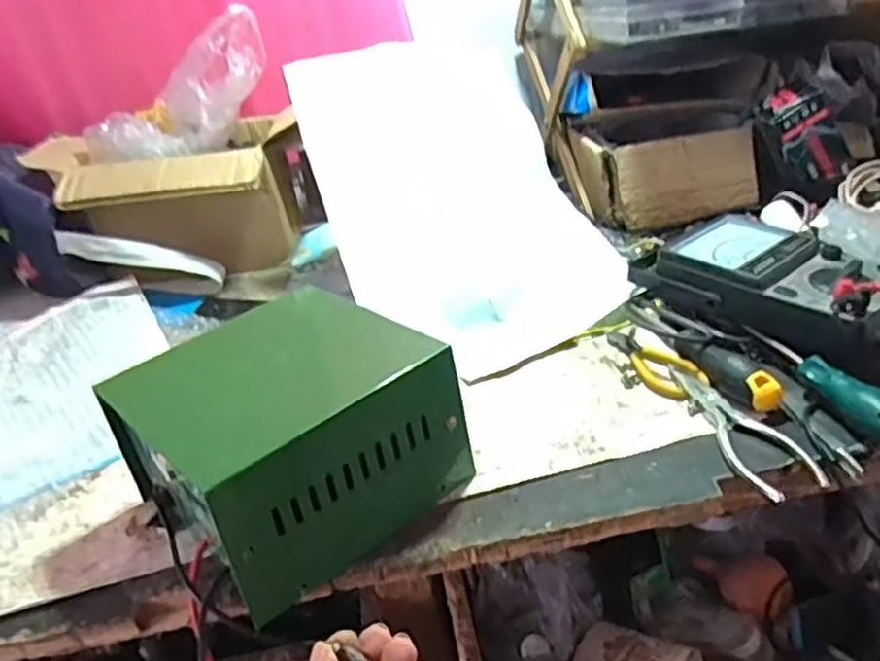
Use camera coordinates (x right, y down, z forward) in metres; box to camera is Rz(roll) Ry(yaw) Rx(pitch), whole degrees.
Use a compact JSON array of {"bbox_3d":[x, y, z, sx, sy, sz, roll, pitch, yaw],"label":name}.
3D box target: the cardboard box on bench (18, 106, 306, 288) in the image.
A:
[{"bbox_3d":[-0.296,-0.134,0.823,0.265,0.145,0.155,-10,29,-4],"label":"cardboard box on bench"}]

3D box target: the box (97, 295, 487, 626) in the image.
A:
[{"bbox_3d":[-0.101,0.069,0.488,0.186,0.107,0.154,-28,35,-32],"label":"box"}]

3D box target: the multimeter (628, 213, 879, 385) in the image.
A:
[{"bbox_3d":[0.279,-0.035,0.599,0.133,0.066,0.199,-27,34,-31],"label":"multimeter"}]

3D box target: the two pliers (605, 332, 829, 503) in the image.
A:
[{"bbox_3d":[0.189,0.049,0.537,0.047,0.009,0.207,-14,29,-10],"label":"two pliers"}]

